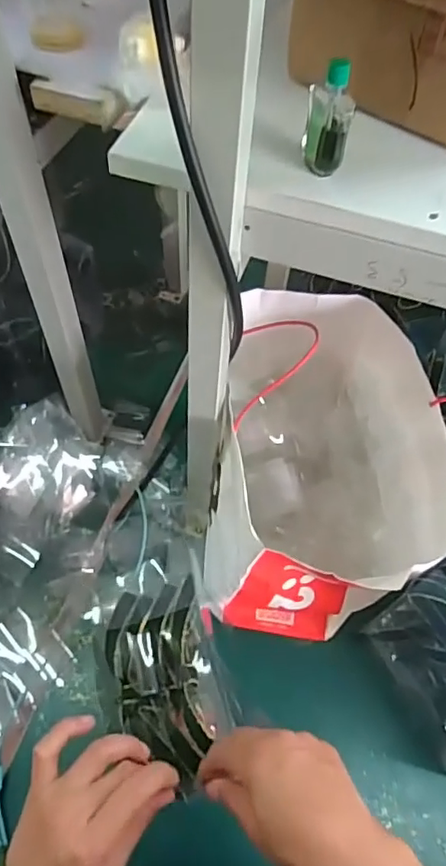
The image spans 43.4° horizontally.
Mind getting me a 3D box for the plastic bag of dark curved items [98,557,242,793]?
[{"bbox_3d":[-0.053,0.224,0.504,0.110,0.053,0.170,-12,59,-11],"label":"plastic bag of dark curved items"}]

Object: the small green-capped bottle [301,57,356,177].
[{"bbox_3d":[0.068,-0.202,0.359,0.019,0.062,0.028,-17,60,-13],"label":"small green-capped bottle"}]

